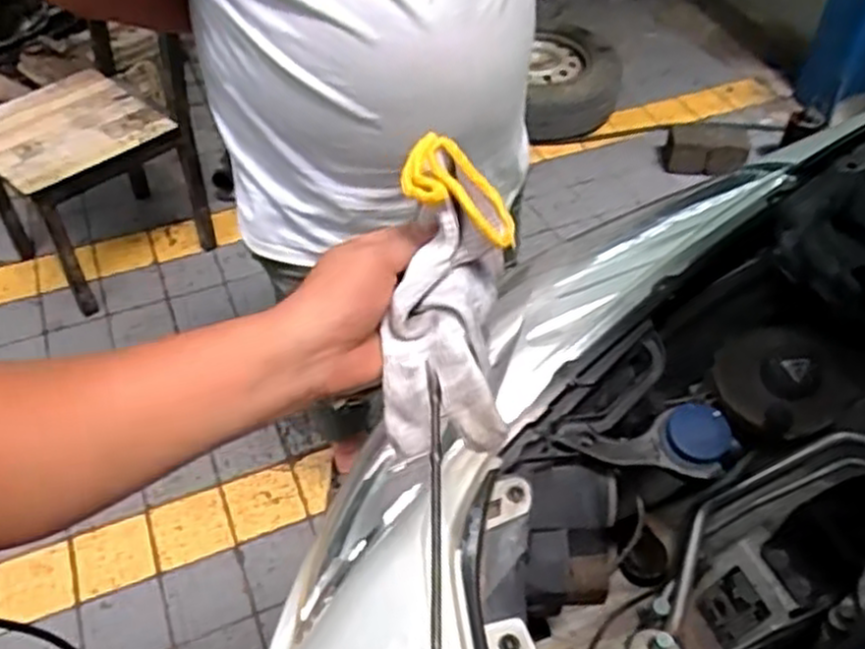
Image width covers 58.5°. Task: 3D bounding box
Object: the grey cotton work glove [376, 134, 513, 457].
[{"bbox_3d":[0.011,-0.014,0.465,0.069,0.181,0.053,5,8,8],"label":"grey cotton work glove"}]

